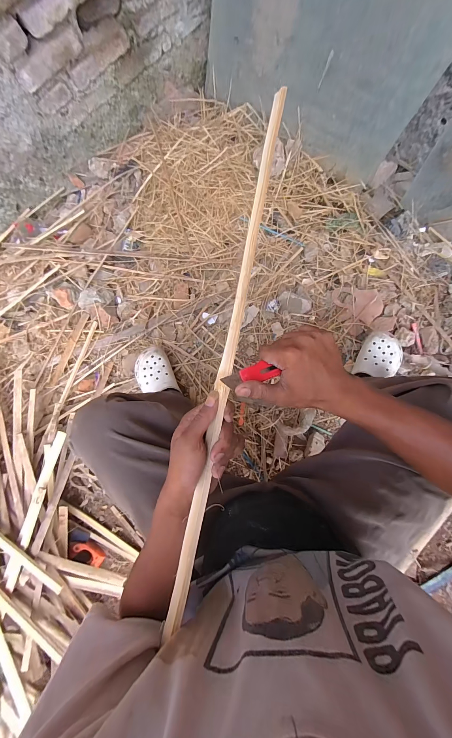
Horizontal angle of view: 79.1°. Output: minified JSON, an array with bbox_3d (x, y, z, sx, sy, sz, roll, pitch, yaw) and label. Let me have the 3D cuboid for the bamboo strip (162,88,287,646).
[{"bbox_3d":[0.004,-0.019,0.314,0.015,0.012,0.612,11,88,5],"label":"bamboo strip"}]

